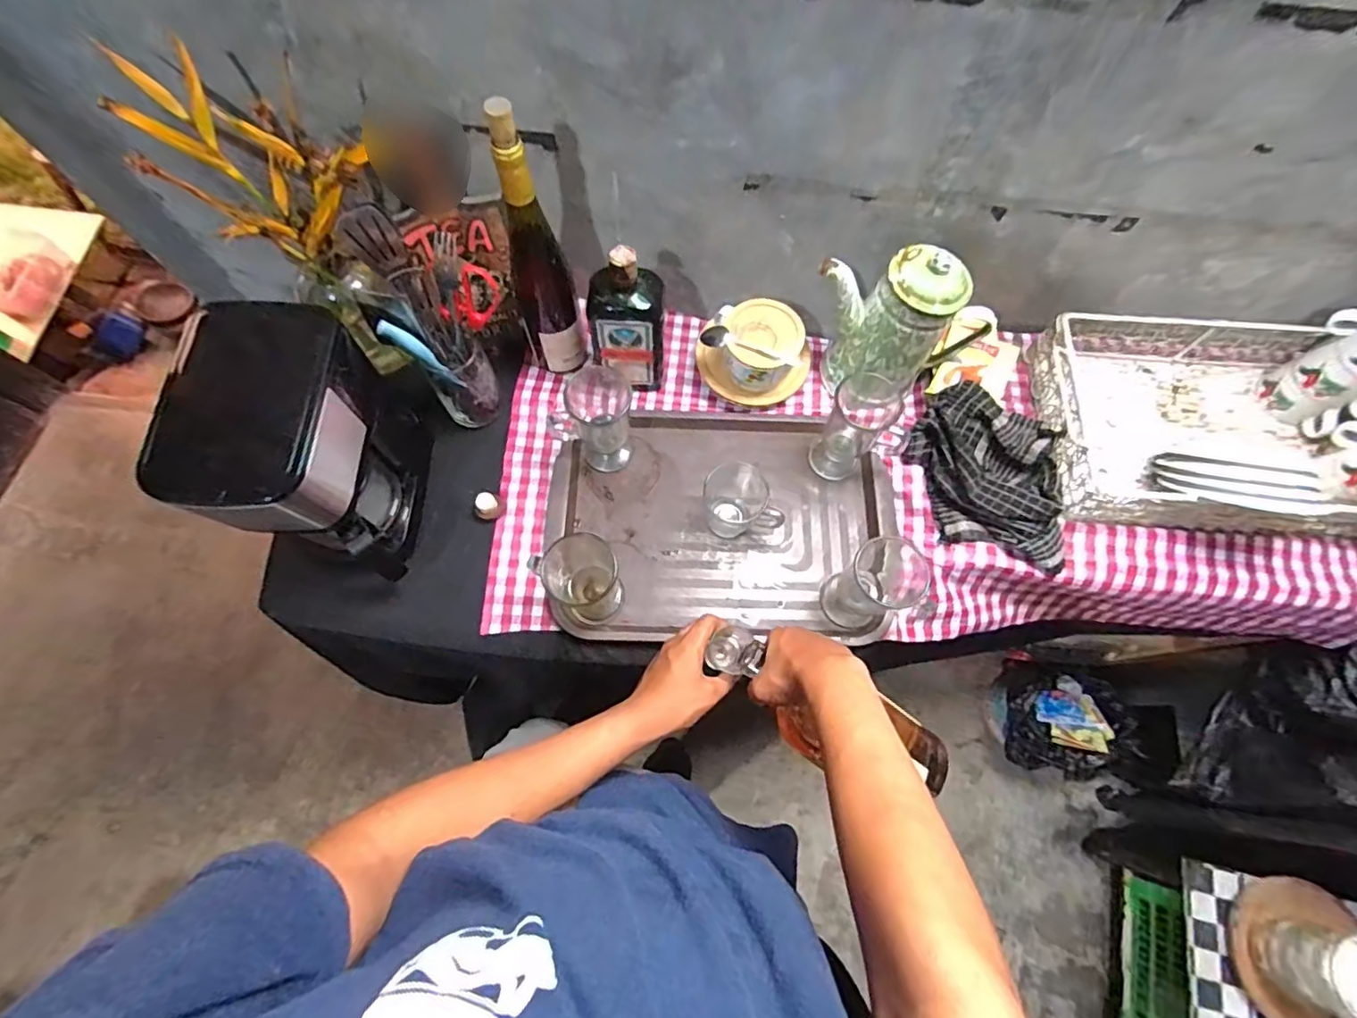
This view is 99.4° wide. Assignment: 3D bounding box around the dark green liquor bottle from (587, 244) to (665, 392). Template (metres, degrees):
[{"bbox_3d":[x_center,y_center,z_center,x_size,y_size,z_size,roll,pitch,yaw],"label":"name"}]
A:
[{"bbox_3d":[-0.061,-0.219,0.710,0.085,0.229,0.048,-1,70,-3],"label":"dark green liquor bottle"}]

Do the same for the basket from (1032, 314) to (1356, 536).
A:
[{"bbox_3d":[0.672,-0.111,0.733,0.402,0.086,0.276,6,70,0],"label":"basket"}]

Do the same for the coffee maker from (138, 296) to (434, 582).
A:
[{"bbox_3d":[-0.387,-0.054,0.623,0.136,0.263,0.202,0,70,-2],"label":"coffee maker"}]

